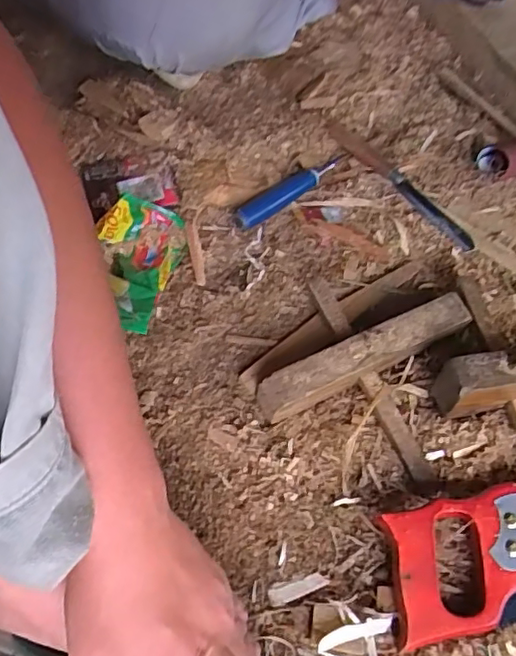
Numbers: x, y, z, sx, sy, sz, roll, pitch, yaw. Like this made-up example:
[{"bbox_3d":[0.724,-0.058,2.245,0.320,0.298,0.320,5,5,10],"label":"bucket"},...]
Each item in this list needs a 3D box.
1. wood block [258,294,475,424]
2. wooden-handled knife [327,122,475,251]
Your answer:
[{"bbox_3d":[0.089,0.025,0.510,0.183,0.047,0.029,-23,60,-13],"label":"wood block"},{"bbox_3d":[0.150,-0.159,0.652,0.027,0.011,0.220,-31,62,-17],"label":"wooden-handled knife"}]

